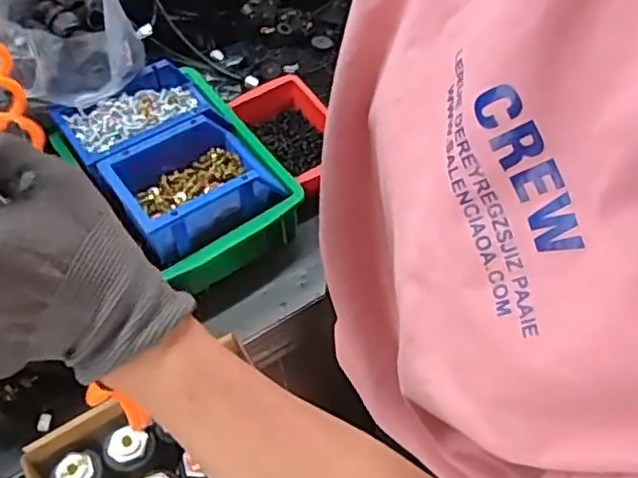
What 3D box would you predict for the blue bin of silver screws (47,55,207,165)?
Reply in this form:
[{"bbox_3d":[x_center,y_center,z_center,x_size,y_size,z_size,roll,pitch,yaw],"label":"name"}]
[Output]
[{"bbox_3d":[-0.188,-0.129,0.704,0.153,0.052,0.100,-32,62,-19],"label":"blue bin of silver screws"}]

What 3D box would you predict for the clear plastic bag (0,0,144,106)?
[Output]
[{"bbox_3d":[-0.266,-0.213,0.692,0.160,0.090,0.135,29,61,19],"label":"clear plastic bag"}]

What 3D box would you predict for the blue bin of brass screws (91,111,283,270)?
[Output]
[{"bbox_3d":[-0.123,-0.058,0.655,0.143,0.061,0.114,-33,62,-20],"label":"blue bin of brass screws"}]

